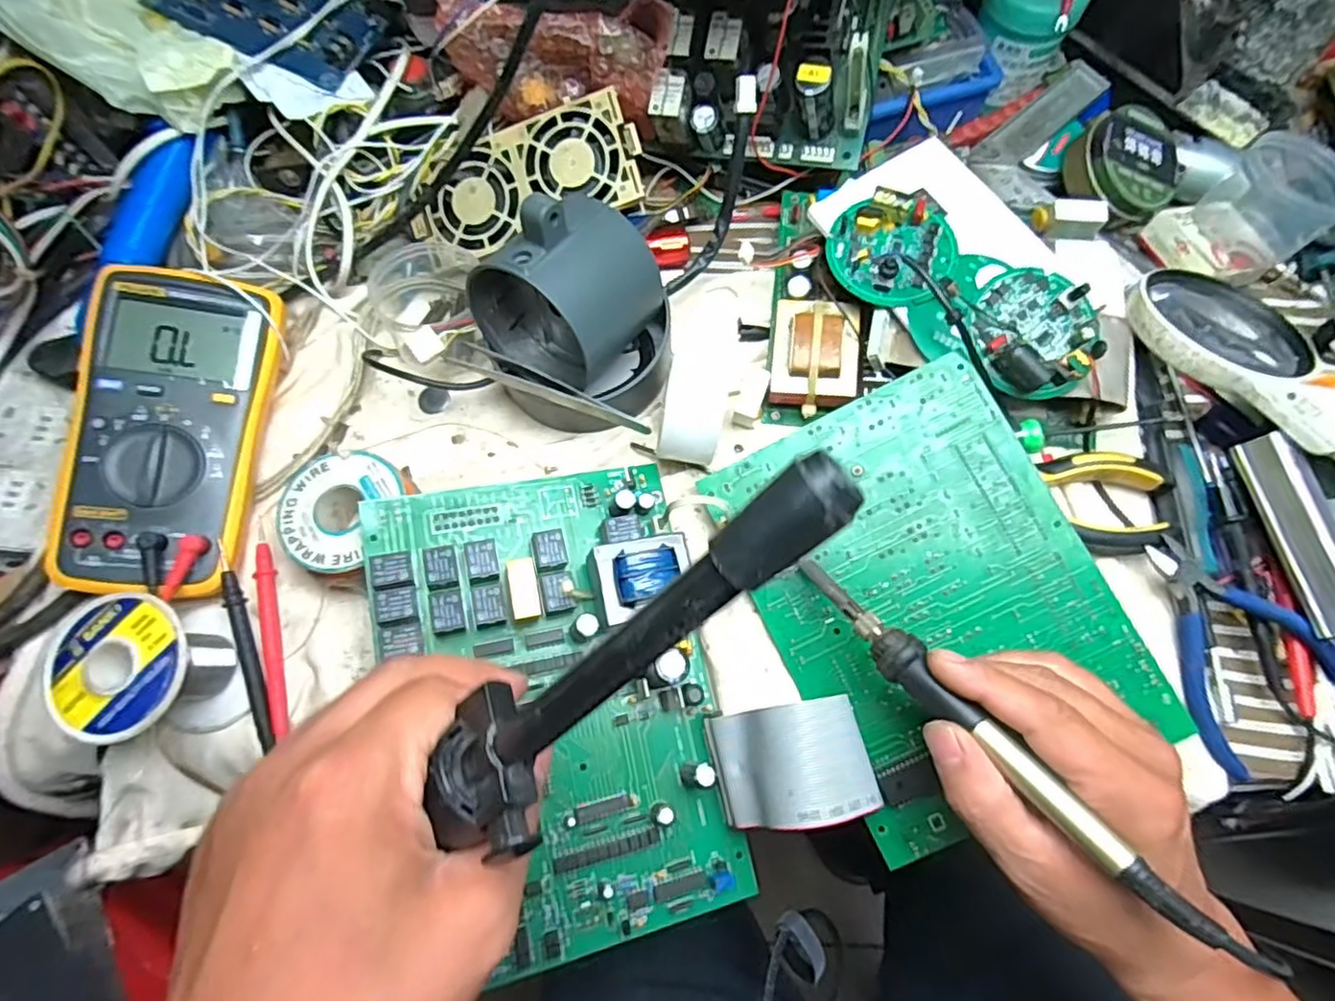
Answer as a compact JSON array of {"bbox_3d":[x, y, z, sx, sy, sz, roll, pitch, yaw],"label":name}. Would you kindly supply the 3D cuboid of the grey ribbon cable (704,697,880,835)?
[{"bbox_3d":[0.058,0.123,0.313,0.069,0.047,0.050,-10,72,-3],"label":"grey ribbon cable"}]

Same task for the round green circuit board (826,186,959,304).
[{"bbox_3d":[0.130,-0.142,0.375,0.072,0.028,0.062,-19,73,-6],"label":"round green circuit board"}]

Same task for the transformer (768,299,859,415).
[{"bbox_3d":[0.086,-0.085,0.386,0.049,0.027,0.063,-1,81,24],"label":"transformer"}]

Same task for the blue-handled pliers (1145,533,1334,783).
[{"bbox_3d":[0.283,0.071,0.336,0.080,0.024,0.113,-36,76,-10],"label":"blue-handled pliers"}]

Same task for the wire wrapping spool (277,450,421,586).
[{"bbox_3d":[-0.176,0.010,0.368,0.064,0.030,0.069,0,72,0],"label":"wire wrapping spool"}]

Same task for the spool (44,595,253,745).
[{"bbox_3d":[-0.249,0.082,0.324,0.059,0.057,0.064,0,72,0],"label":"spool"}]

